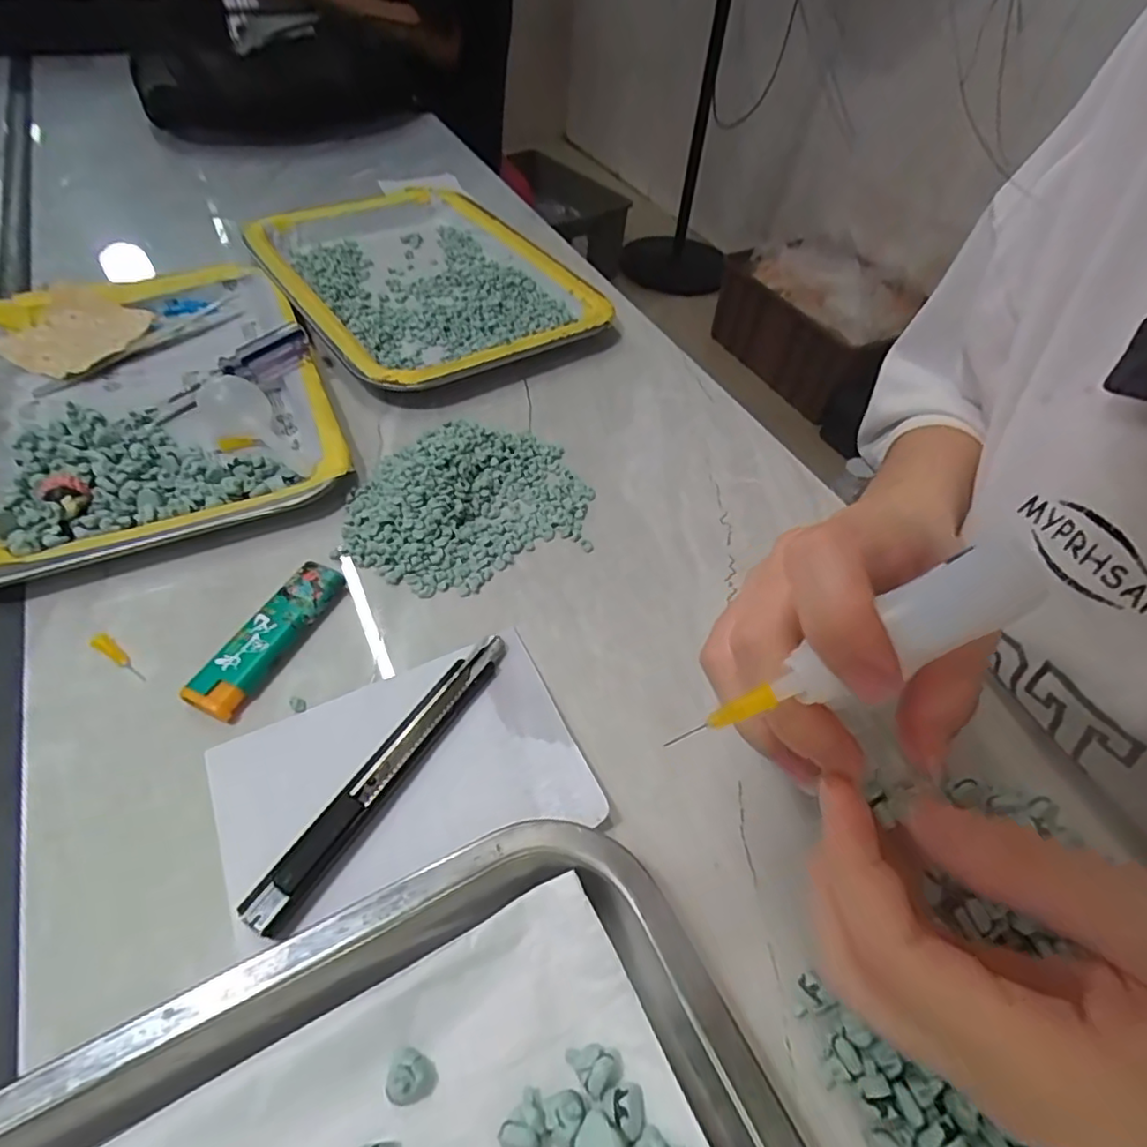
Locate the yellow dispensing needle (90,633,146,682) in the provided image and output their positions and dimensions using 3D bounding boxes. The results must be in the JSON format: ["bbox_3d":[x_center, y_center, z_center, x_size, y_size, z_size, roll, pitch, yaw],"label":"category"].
[{"bbox_3d":[-0.198,0.037,0.269,0.032,0.007,0.007,33,55,22],"label":"yellow dispensing needle"}]

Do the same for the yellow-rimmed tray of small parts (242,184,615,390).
[{"bbox_3d":[-0.122,-0.236,0.464,0.191,0.023,0.281,-26,57,-24],"label":"yellow-rimmed tray of small parts"}]

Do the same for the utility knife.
[{"bbox_3d":[-0.070,0.075,0.243,0.017,0.008,0.133,27,53,17],"label":"utility knife"}]

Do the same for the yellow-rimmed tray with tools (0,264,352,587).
[{"bbox_3d":[-0.254,-0.115,0.364,0.185,0.026,0.268,-18,54,-19],"label":"yellow-rimmed tray with tools"}]

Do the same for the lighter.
[{"bbox_3d":[-0.135,0.028,0.275,0.022,0.013,0.078,21,52,13],"label":"lighter"}]

